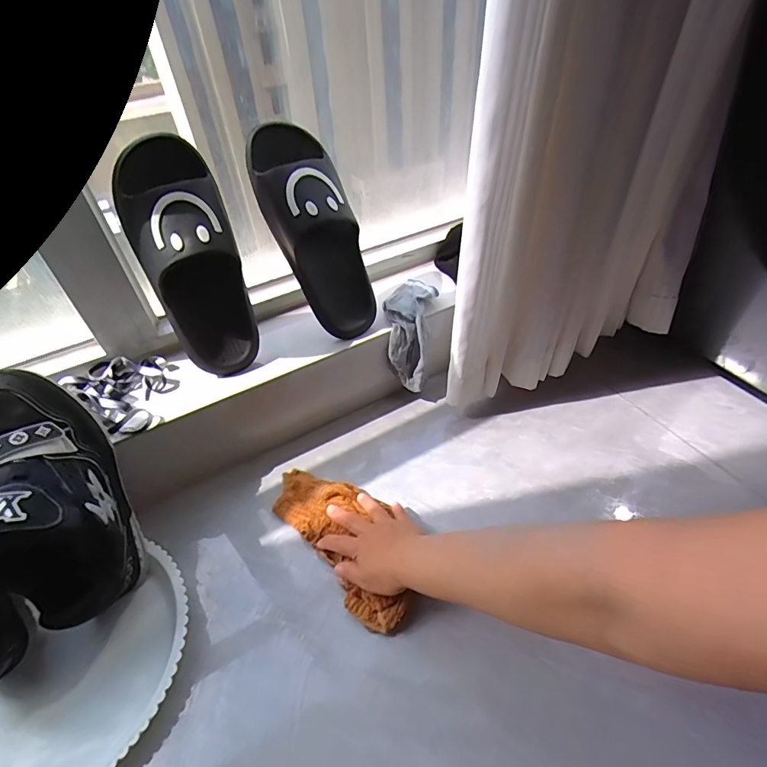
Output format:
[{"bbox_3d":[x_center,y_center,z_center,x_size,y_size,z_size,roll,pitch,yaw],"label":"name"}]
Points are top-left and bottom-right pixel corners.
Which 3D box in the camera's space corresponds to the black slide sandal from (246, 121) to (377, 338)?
[{"bbox_3d":[-0.079,-0.190,0.568,0.091,0.265,0.072,-34,25,-25],"label":"black slide sandal"}]

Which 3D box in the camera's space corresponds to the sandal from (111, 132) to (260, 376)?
[{"bbox_3d":[-0.229,-0.136,0.523,0.111,0.270,0.063,-18,27,-12],"label":"sandal"}]

